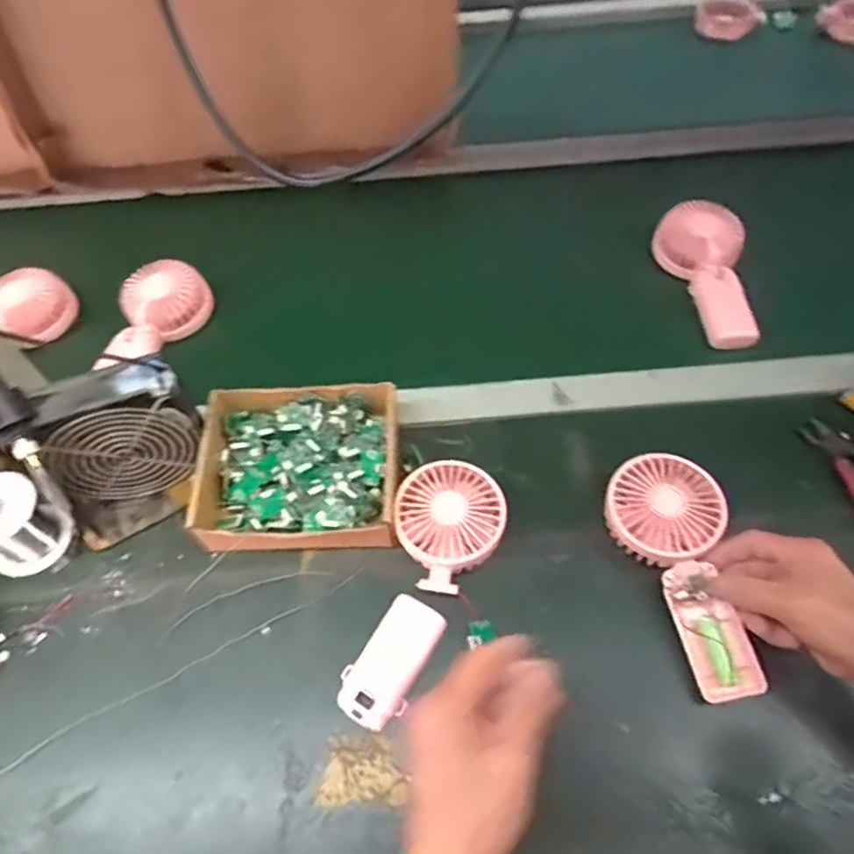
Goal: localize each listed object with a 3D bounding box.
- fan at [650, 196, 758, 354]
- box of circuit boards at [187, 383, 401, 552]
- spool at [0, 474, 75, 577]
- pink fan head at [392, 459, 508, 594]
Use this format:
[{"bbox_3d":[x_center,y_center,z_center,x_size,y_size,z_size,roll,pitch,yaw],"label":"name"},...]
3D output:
[{"bbox_3d":[0.315,-0.165,0.653,0.082,0.046,0.180,-8,71,-3],"label":"fan"},{"bbox_3d":[-0.112,0.034,0.516,0.173,0.042,0.143,1,57,3],"label":"box of circuit boards"},{"bbox_3d":[-0.346,0.085,0.494,0.059,0.069,0.059,-1,57,1],"label":"spool"},{"bbox_3d":[0.017,0.079,0.493,0.095,0.039,0.087,-1,57,1],"label":"pink fan head"}]

